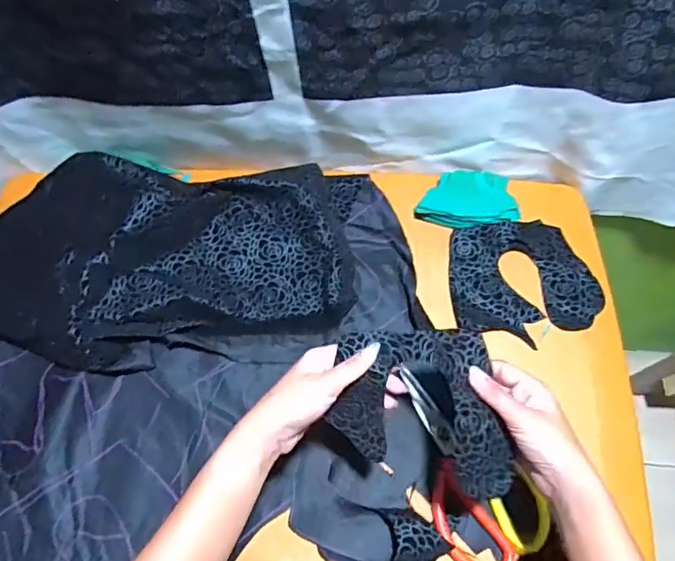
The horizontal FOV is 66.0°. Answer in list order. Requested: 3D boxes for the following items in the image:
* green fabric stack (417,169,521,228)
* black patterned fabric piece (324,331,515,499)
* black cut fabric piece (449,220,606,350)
[{"bbox_3d":[0.160,-0.098,0.635,0.117,0.022,0.076,7,67,4],"label":"green fabric stack"},{"bbox_3d":[0.068,0.109,0.432,0.140,0.046,0.127,-1,67,1],"label":"black patterned fabric piece"},{"bbox_3d":[0.214,-0.004,0.602,0.164,0.023,0.135,-8,67,-2],"label":"black cut fabric piece"}]

